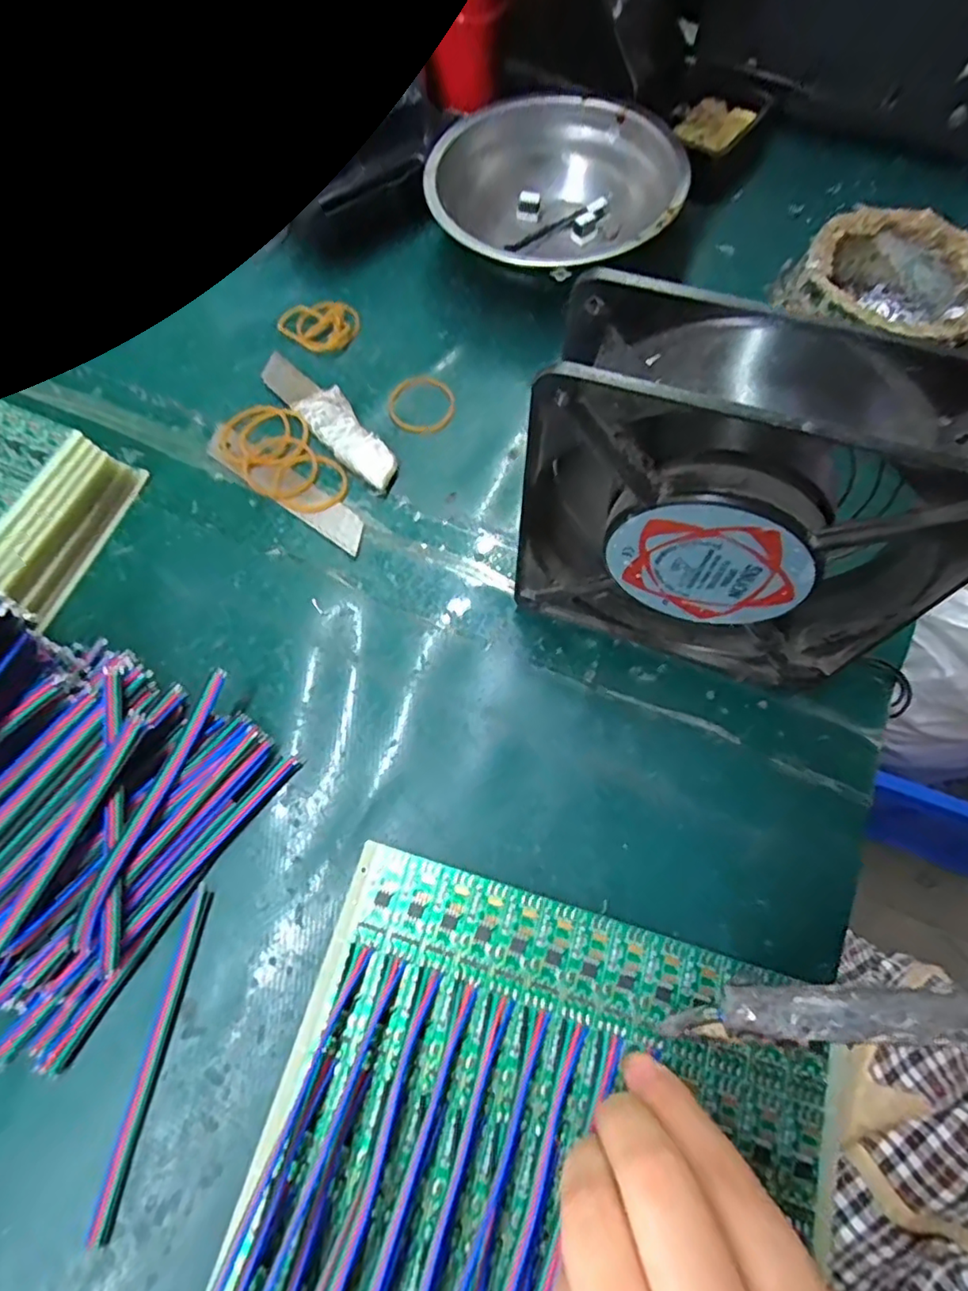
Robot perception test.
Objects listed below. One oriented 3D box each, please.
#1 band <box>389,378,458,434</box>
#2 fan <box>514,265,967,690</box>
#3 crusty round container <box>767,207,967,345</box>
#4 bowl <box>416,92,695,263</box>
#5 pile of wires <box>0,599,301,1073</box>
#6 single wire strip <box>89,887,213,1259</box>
[{"bbox_3d":[-0.030,-0.117,0.291,0.032,0.004,0.032,0,68,0],"label":"band"},{"bbox_3d":[0.074,-0.039,0.193,0.118,0.121,0.041,19,69,8],"label":"fan"},{"bbox_3d":[0.187,-0.161,0.284,0.079,0.041,0.081,0,68,0],"label":"crusty round container"},{"bbox_3d":[0.038,-0.234,0.317,0.121,0.046,0.121,0,68,0],"label":"bowl"},{"bbox_3d":[-0.149,0.053,0.185,0.122,0.070,0.121,19,69,8],"label":"pile of wires"},{"bbox_3d":[-0.106,0.129,0.191,0.007,0.004,0.095,8,68,4],"label":"single wire strip"}]

